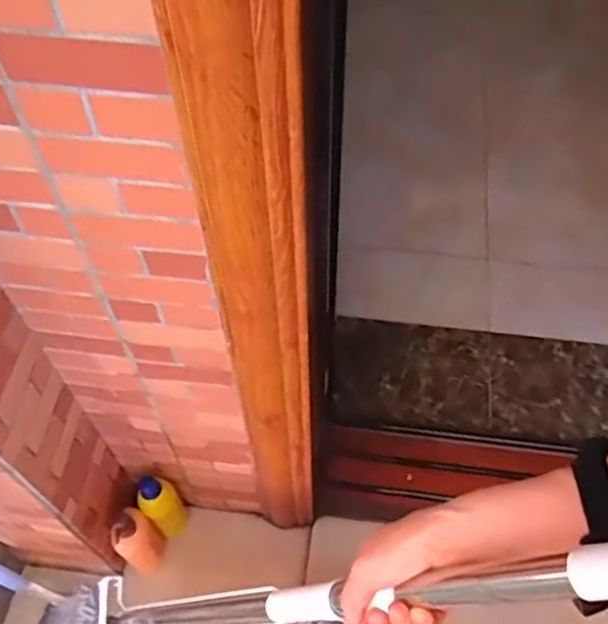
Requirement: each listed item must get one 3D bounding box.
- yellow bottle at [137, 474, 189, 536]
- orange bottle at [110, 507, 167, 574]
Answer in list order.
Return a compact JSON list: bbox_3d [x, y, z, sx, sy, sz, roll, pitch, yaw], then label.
[{"bbox_3d":[-0.278,0.376,1.327,0.060,0.209,0.070,35,63,22],"label":"yellow bottle"},{"bbox_3d":[-0.322,0.451,1.327,0.060,0.246,0.083,21,59,14],"label":"orange bottle"}]

